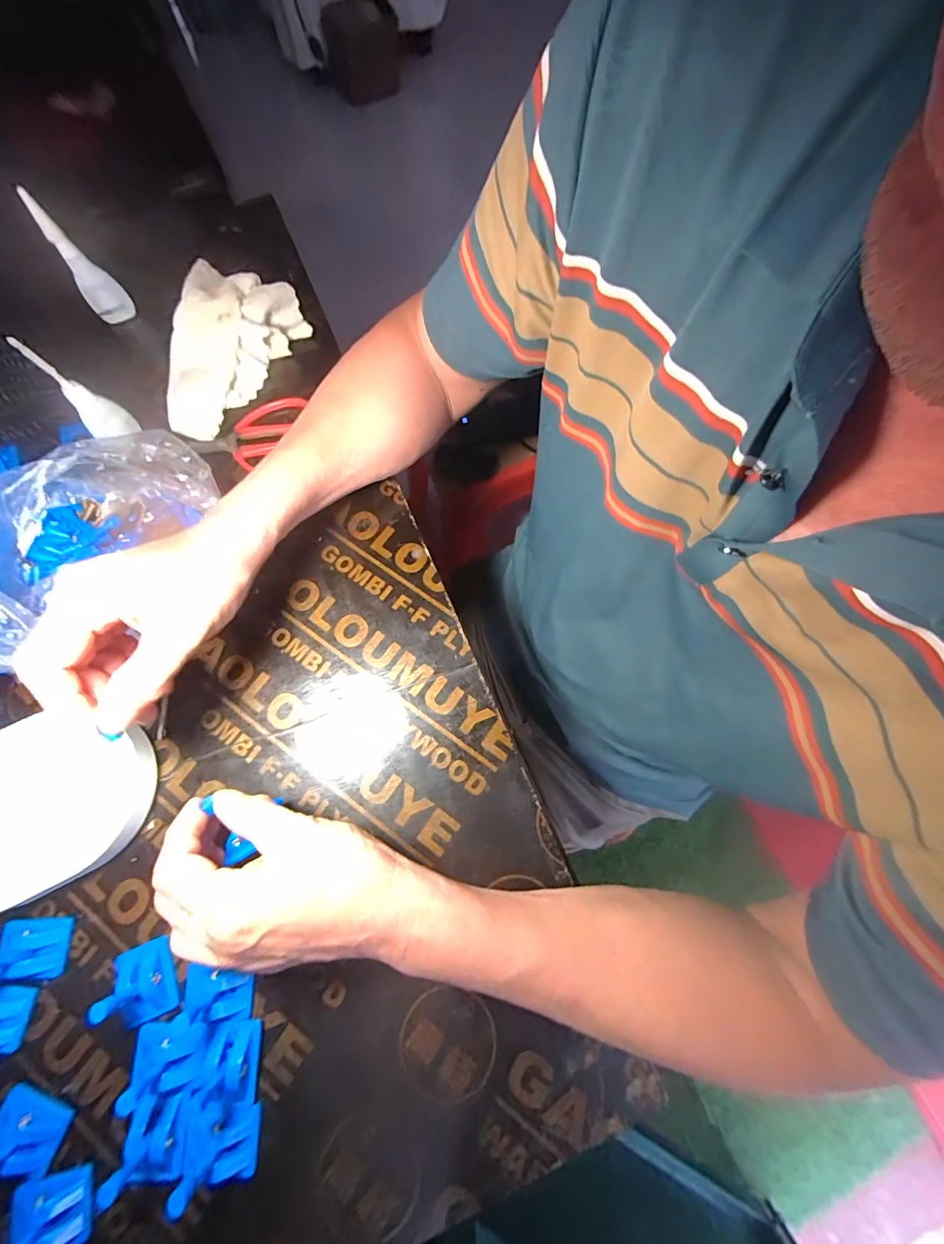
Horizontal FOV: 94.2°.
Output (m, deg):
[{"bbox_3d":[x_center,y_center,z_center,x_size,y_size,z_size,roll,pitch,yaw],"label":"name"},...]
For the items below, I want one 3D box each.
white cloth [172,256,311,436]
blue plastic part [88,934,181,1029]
[{"bbox_3d":[-0.229,-0.259,0.417,0.111,0.036,0.170,9,75,3],"label":"white cloth"},{"bbox_3d":[-0.222,0.240,0.281,0.042,0.042,0.046,-19,75,-5],"label":"blue plastic part"}]

